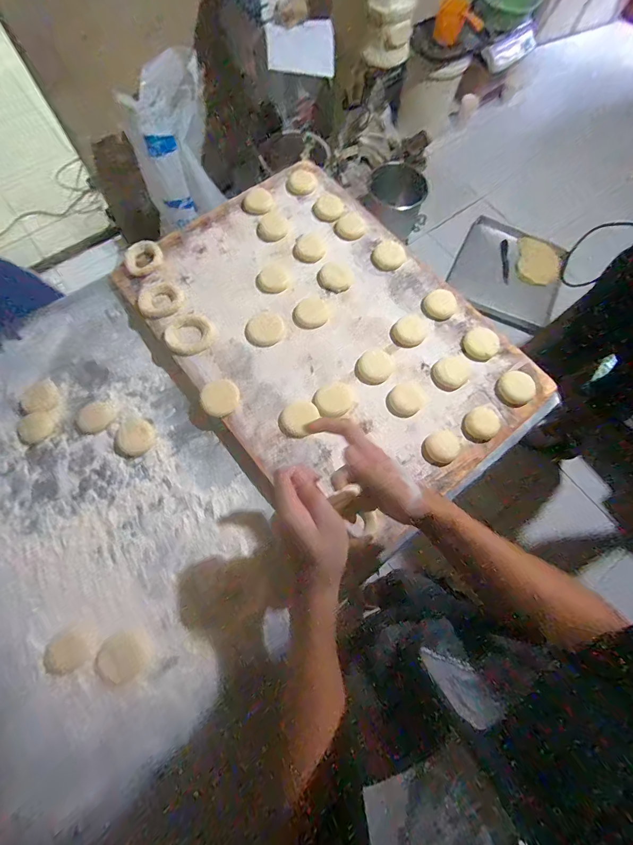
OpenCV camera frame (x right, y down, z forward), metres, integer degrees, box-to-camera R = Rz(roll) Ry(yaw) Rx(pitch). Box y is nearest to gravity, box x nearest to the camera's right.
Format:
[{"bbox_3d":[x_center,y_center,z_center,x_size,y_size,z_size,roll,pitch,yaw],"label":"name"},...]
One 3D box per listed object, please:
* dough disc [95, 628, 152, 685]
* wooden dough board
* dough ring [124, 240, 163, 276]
[{"bbox_3d":[-0.238,0.288,0.438,0.065,0.005,0.054,-35,77,-12],"label":"dough disc"},{"bbox_3d":[0.015,-0.152,0.559,0.418,0.025,0.601,-37,78,-12],"label":"wooden dough board"},{"bbox_3d":[-0.291,-0.278,0.596,0.061,0.010,0.063,1,73,-2],"label":"dough ring"}]

